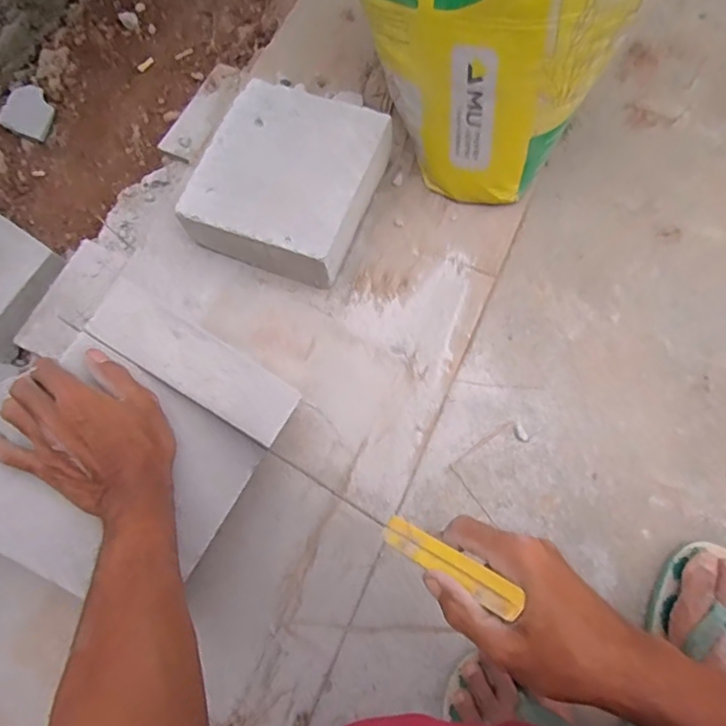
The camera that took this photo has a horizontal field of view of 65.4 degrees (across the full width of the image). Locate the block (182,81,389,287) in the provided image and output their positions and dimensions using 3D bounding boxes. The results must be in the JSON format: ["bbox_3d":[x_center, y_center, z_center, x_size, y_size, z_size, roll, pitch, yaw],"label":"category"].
[{"bbox_3d":[-0.081,-0.201,0.634,0.175,0.084,0.191,20,80,8],"label":"block"}]

